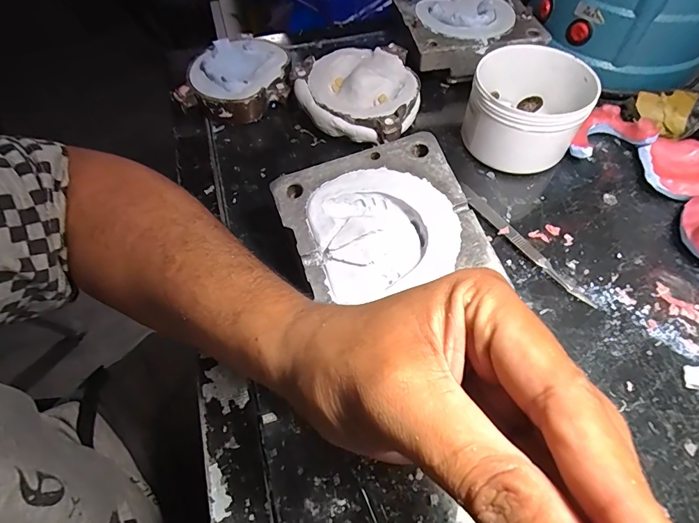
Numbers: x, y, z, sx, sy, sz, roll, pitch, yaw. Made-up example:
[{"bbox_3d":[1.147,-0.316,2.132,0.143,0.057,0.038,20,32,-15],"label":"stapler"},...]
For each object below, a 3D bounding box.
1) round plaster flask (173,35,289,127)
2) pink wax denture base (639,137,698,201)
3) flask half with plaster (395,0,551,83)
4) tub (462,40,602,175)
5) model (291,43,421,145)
[{"bbox_3d":[-0.105,-0.176,0.382,0.091,0.036,0.093,-1,58,1],"label":"round plaster flask"},{"bbox_3d":[0.269,-0.077,0.322,0.062,0.028,0.060,-1,58,1],"label":"pink wax denture base"},{"bbox_3d":[0.115,-0.232,0.400,0.126,0.034,0.113,-14,59,-7],"label":"flask half with plaster"},{"bbox_3d":[0.144,-0.125,0.329,0.087,0.065,0.081,-1,58,1],"label":"tub"},{"bbox_3d":[0.008,-0.152,0.362,0.110,0.038,0.100,-1,58,1],"label":"model"}]

